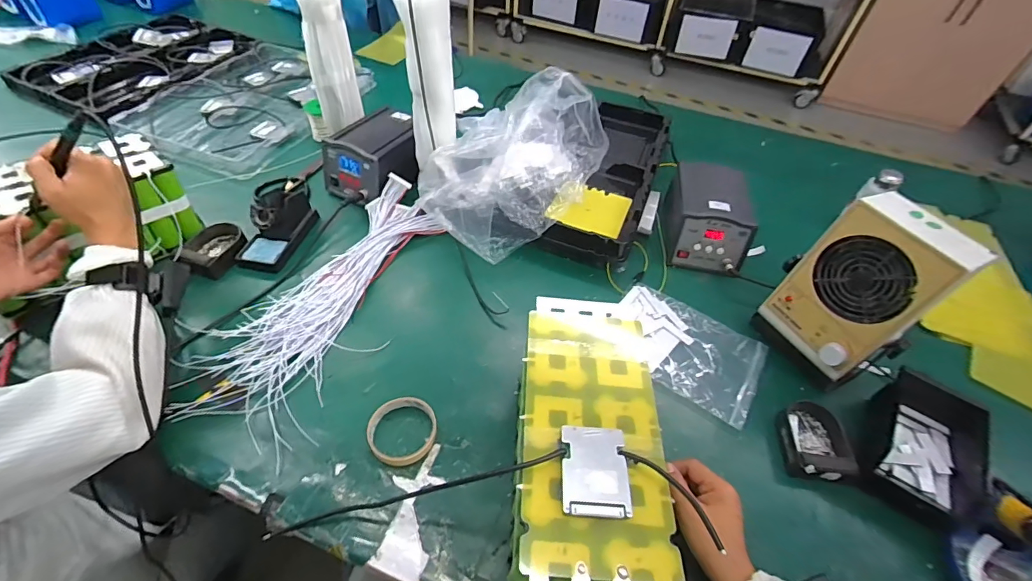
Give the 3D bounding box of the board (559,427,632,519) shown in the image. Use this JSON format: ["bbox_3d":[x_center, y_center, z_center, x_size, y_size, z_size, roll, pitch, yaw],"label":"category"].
[{"bbox_3d":[0.074,0.167,0.425,0.060,0.005,0.080,5,50,-1],"label":"board"}]

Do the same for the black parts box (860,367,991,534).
[{"bbox_3d":[0.533,0.204,0.603,0.116,0.069,0.180,31,54,19],"label":"black parts box"}]

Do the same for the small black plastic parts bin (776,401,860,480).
[{"bbox_3d":[0.401,0.199,0.616,0.081,0.034,0.108,9,50,2],"label":"small black plastic parts bin"}]

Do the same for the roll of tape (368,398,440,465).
[{"bbox_3d":[-0.143,0.177,0.576,0.084,0.026,0.079,3,50,-3],"label":"roll of tape"}]

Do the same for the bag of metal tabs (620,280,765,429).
[{"bbox_3d":[0.262,0.087,0.709,0.222,0.014,0.167,29,54,17],"label":"bag of metal tabs"}]

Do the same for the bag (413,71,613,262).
[{"bbox_3d":[-0.009,-0.239,0.761,0.228,0.222,0.285,33,55,20],"label":"bag"}]

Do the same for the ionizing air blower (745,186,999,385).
[{"bbox_3d":[0.470,0.011,0.636,0.122,0.247,0.160,-22,56,-22],"label":"ionizing air blower"}]

